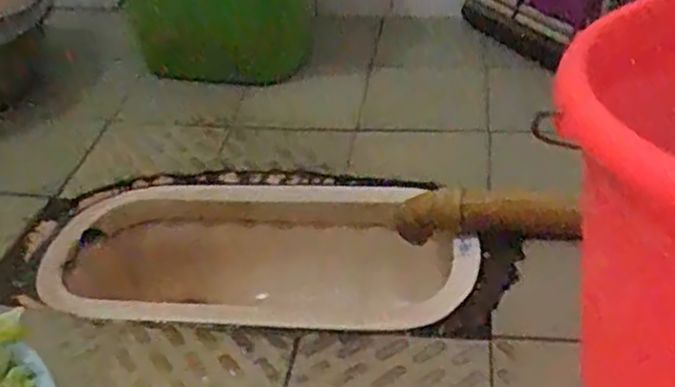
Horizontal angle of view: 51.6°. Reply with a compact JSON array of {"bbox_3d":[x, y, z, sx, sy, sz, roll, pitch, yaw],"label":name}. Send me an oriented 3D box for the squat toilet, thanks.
[{"bbox_3d":[-0.106,0.121,0.914,0.549,0.160,0.279,3,36,7],"label":"squat toilet"}]

